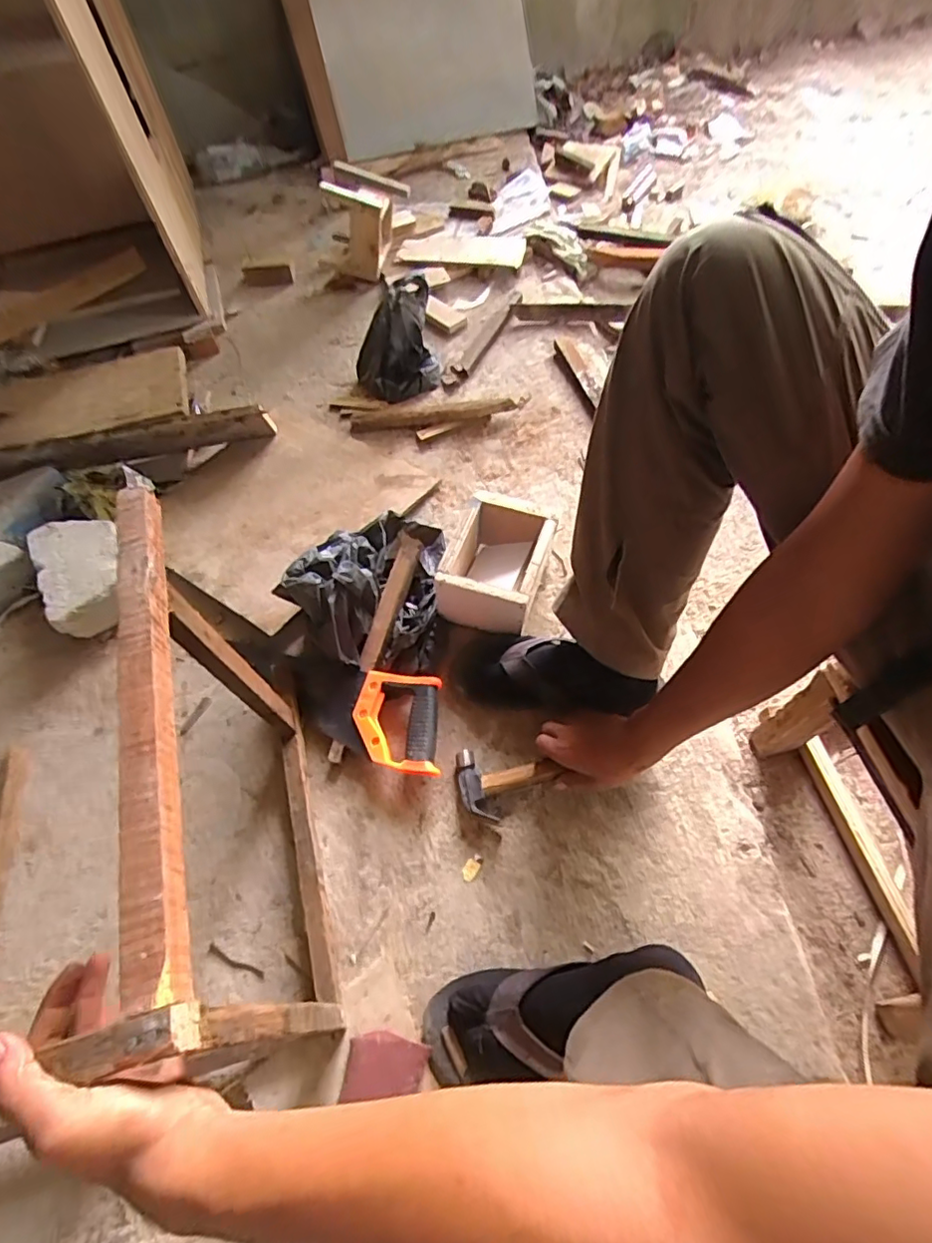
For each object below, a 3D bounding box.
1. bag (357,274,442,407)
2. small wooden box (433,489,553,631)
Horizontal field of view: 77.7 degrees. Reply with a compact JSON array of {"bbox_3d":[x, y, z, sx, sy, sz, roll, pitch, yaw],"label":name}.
[{"bbox_3d":[-0.137,-0.532,1.068,0.157,0.152,0.181,-10,59,-1],"label":"bag"},{"bbox_3d":[0.043,-0.075,0.801,0.125,0.119,0.161,17,62,14],"label":"small wooden box"}]

